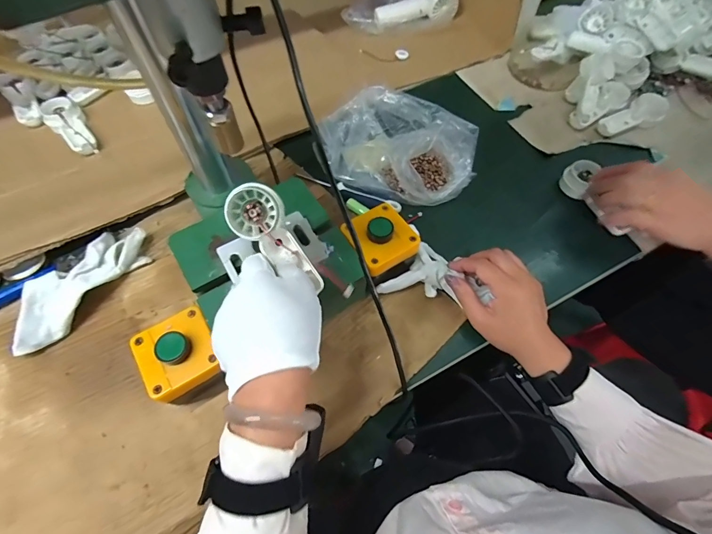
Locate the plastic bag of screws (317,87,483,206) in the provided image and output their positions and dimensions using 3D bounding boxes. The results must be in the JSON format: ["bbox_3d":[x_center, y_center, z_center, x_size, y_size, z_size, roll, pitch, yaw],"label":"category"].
[{"bbox_3d":[0.055,-0.167,0.489,0.206,0.066,0.144,20,65,7],"label":"plastic bag of screws"}]

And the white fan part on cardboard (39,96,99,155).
[{"bbox_3d":[-0.398,-0.194,0.512,0.047,0.024,0.118,-38,71,-18],"label":"white fan part on cardboard"}]

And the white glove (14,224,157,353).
[{"bbox_3d":[-0.308,0.016,0.404,0.056,0.034,0.163,34,68,13],"label":"white glove"}]

